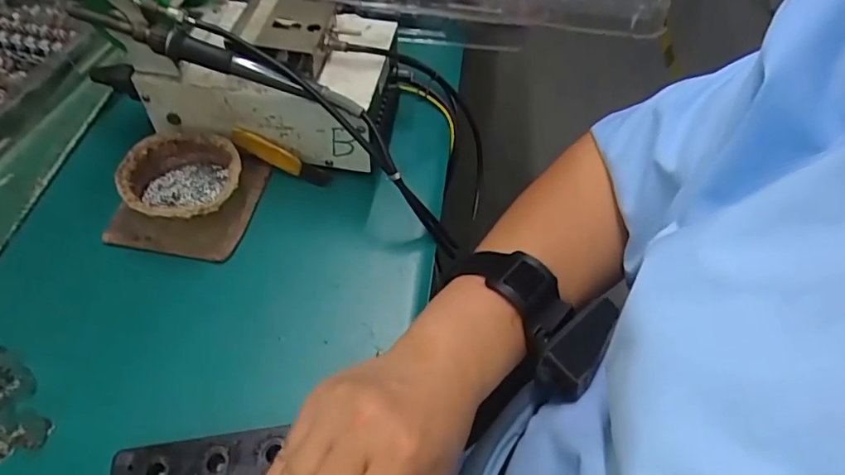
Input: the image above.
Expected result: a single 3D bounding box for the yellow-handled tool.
[{"bbox_3d":[-0.110,-0.063,0.436,0.082,0.017,0.011,27,55,-8],"label":"yellow-handled tool"}]

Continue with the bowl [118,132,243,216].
[{"bbox_3d":[-0.174,-0.039,0.410,0.080,0.036,0.083,2,54,-2],"label":"bowl"}]

